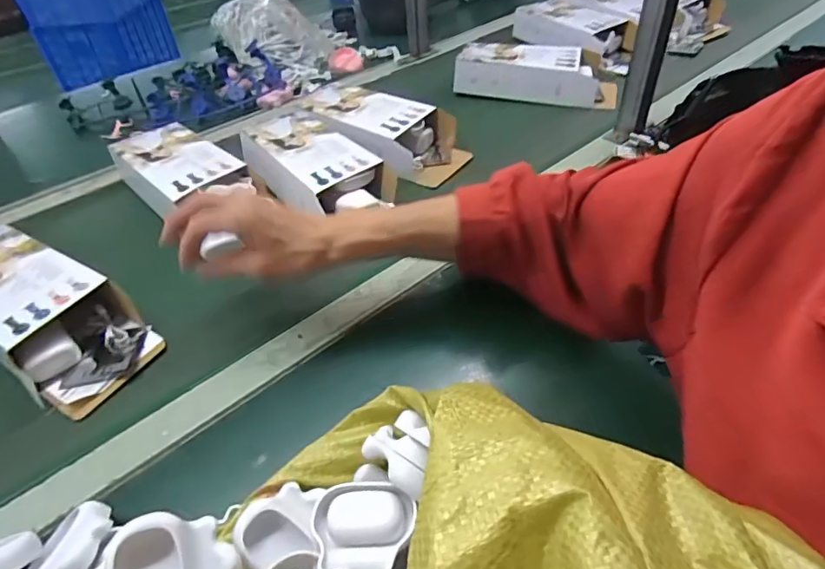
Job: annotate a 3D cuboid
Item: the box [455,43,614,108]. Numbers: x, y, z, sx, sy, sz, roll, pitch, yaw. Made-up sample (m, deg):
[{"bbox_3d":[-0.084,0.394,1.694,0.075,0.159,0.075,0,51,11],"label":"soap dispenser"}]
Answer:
[{"bbox_3d":[0.194,-0.335,0.788,0.240,0.054,0.095,10,46,11],"label":"box"}]

